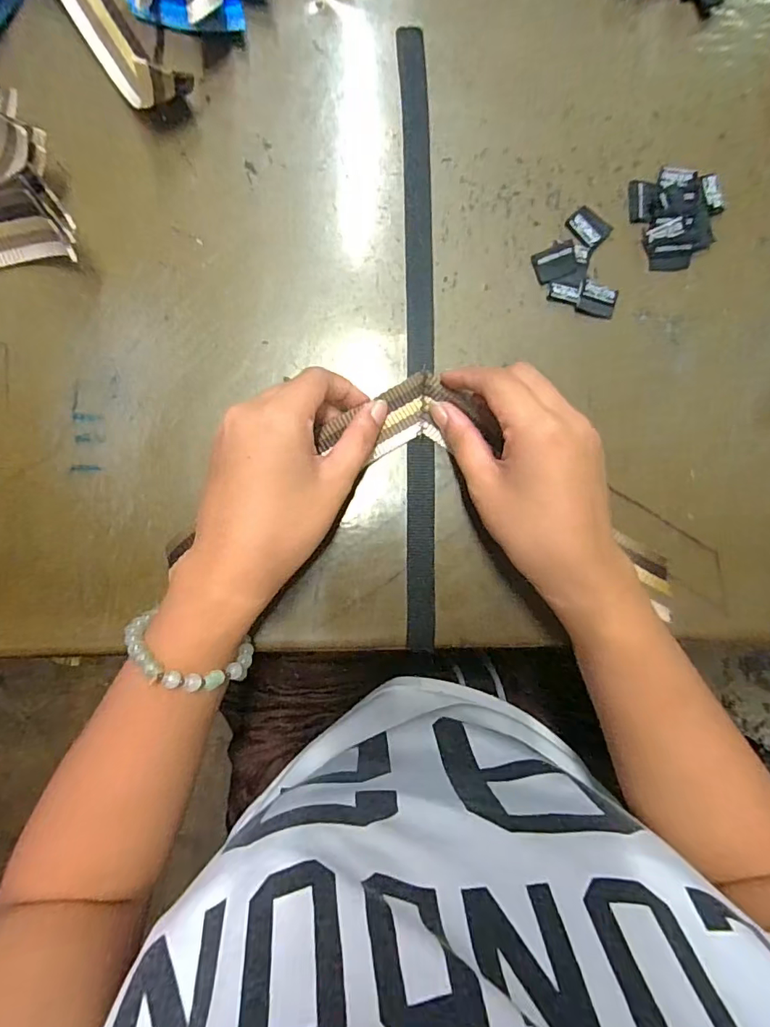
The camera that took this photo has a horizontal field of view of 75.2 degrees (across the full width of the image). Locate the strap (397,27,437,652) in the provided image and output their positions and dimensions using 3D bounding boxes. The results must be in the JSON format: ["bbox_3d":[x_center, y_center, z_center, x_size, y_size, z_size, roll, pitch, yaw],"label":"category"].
[{"bbox_3d":[0.021,-0.106,0.298,0.019,0.004,0.367,-1,87,-3],"label":"strap"}]

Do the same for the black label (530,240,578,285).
[{"bbox_3d":[0.103,-0.153,0.303,0.025,0.006,0.019,-20,89,-4],"label":"black label"}]

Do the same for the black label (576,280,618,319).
[{"bbox_3d":[0.130,-0.130,0.304,0.023,0.005,0.019,13,87,-3],"label":"black label"}]

